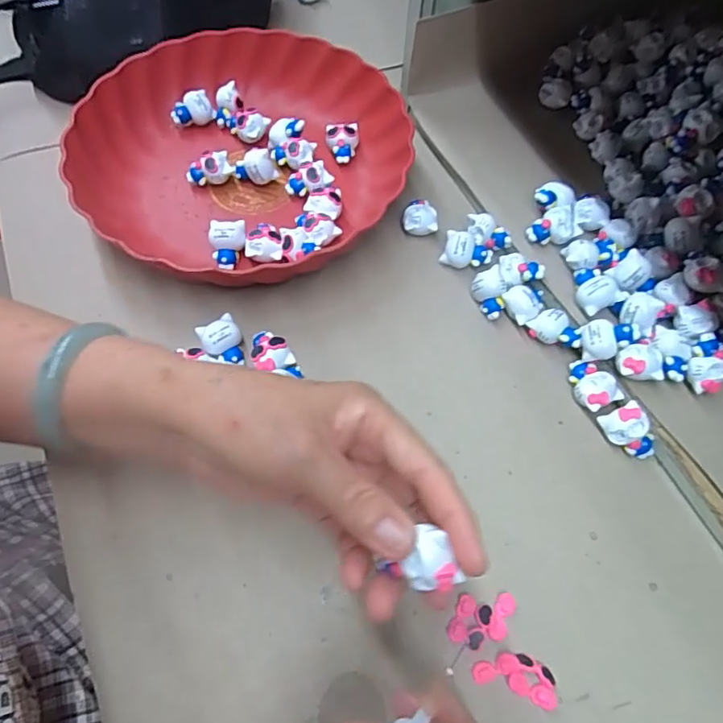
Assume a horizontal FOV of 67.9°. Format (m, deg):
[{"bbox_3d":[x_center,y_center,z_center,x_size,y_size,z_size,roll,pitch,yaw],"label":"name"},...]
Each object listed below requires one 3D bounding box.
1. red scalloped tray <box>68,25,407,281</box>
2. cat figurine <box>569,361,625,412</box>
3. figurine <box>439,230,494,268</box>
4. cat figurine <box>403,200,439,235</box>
[{"bbox_3d":[-0.088,-0.157,0.411,0.233,0.054,0.240,30,68,15],"label":"red scalloped tray"},{"bbox_3d":[0.147,0.014,0.343,0.025,0.013,0.034,-22,66,-9],"label":"cat figurine"},{"bbox_3d":[0.076,-0.078,0.389,0.035,0.019,0.023,18,66,10],"label":"figurine"},{"bbox_3d":[0.044,-0.106,0.402,0.024,0.018,0.023,-1,64,1],"label":"cat figurine"}]

